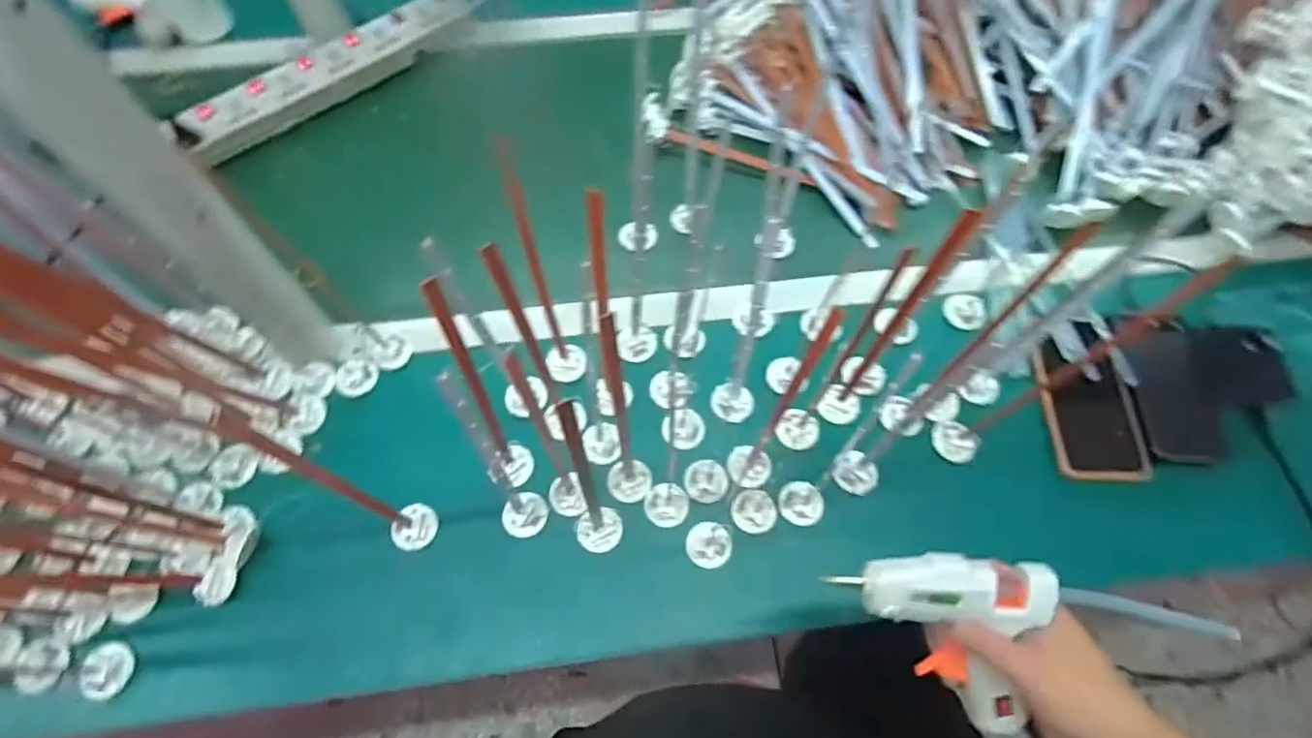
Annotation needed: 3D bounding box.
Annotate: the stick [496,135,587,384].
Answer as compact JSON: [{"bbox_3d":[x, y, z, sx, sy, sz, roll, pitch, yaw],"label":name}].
[{"bbox_3d":[-0.089,-0.070,0.496,0.034,0.277,0.034,-24,67,-12],"label":"stick"}]

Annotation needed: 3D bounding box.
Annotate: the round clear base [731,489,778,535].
[{"bbox_3d":[0.089,0.128,0.571,0.039,0.014,0.036,0,65,-1],"label":"round clear base"}]

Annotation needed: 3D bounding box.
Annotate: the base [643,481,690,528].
[{"bbox_3d":[0.010,0.123,0.574,0.038,0.010,0.037,0,65,-1],"label":"base"}]

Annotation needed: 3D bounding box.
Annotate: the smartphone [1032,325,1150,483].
[{"bbox_3d":[0.418,0.029,0.613,0.081,0.019,0.161,3,65,1],"label":"smartphone"}]

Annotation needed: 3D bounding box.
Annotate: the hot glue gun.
[{"bbox_3d":[0.172,0.165,0.395,0.125,0.028,0.105,8,108,1],"label":"hot glue gun"}]

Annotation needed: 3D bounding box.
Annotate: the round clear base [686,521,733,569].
[{"bbox_3d":[0.047,0.155,0.561,0.040,0.012,0.038,0,65,-1],"label":"round clear base"}]

